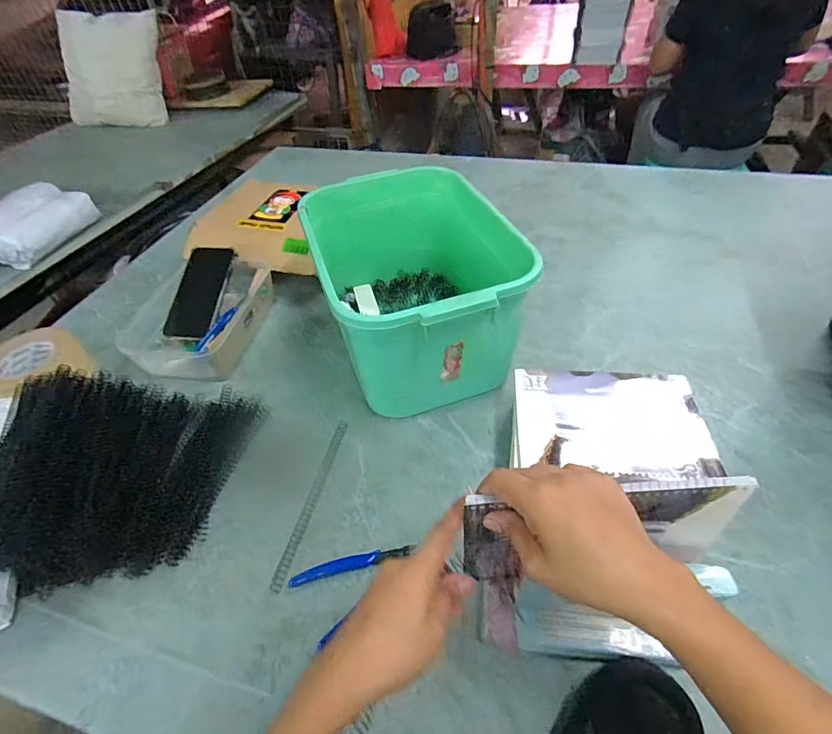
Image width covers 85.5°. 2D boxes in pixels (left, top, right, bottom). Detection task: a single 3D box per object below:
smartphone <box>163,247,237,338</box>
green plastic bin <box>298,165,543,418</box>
[{"bbox_3d":[-0.337,-0.119,0.706,0.074,0.012,0.155,6,69,9],"label":"smartphone"},{"bbox_3d":[-0.003,-0.108,0.625,0.232,0.192,0.331,-13,46,-9],"label":"green plastic bin"}]

